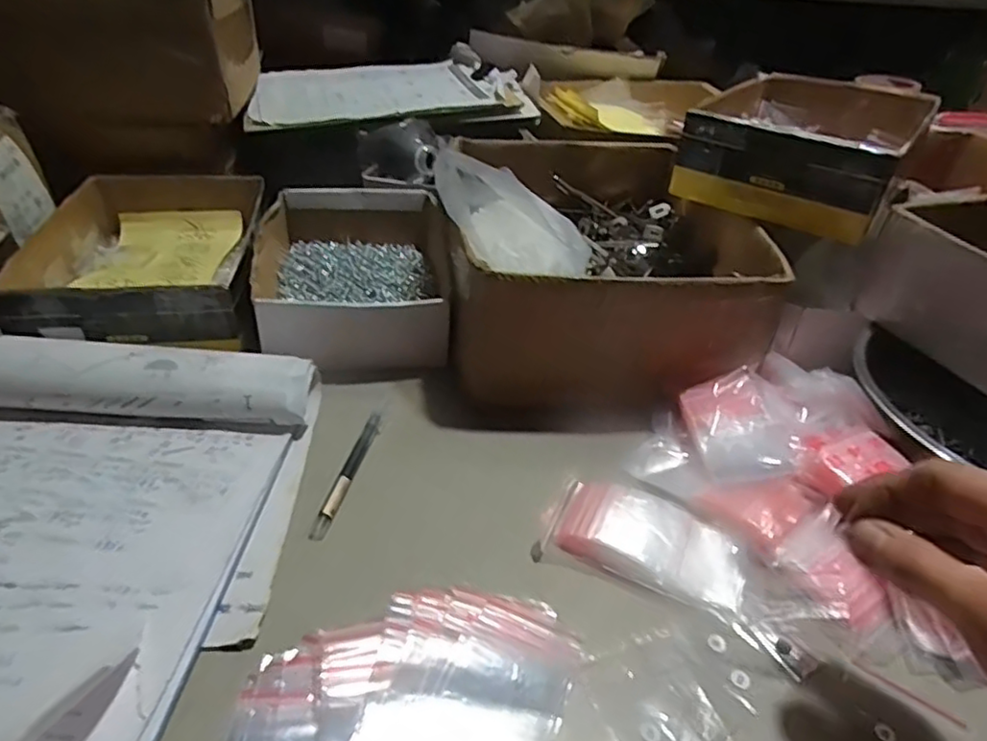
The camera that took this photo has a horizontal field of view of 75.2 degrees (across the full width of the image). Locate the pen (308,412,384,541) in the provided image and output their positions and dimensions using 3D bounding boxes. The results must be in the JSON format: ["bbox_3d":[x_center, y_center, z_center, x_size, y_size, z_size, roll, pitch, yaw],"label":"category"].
[{"bbox_3d":[-0.099,0.069,0.445,0.011,0.006,0.115,11,36,8],"label":"pen"}]

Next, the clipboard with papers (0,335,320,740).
[{"bbox_3d":[-0.254,0.098,0.360,0.249,0.031,0.322,4,36,-1],"label":"clipboard with papers"}]

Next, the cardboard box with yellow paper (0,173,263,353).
[{"bbox_3d":[-0.319,-0.112,0.604,0.191,0.059,0.280,-4,37,-12],"label":"cardboard box with yellow paper"}]

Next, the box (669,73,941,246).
[{"bbox_3d":[0.303,-0.226,0.630,0.177,0.065,0.257,23,40,24],"label":"box"}]

